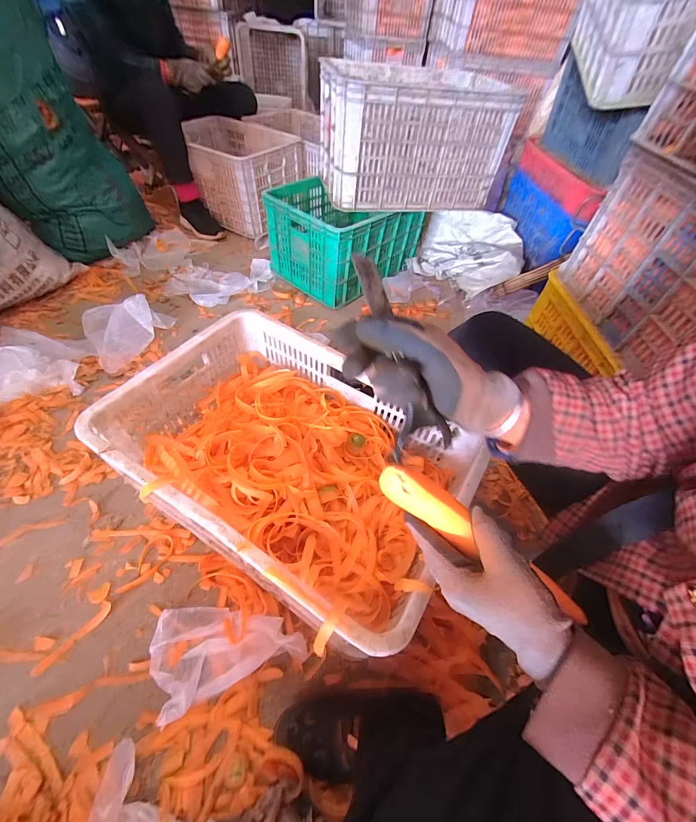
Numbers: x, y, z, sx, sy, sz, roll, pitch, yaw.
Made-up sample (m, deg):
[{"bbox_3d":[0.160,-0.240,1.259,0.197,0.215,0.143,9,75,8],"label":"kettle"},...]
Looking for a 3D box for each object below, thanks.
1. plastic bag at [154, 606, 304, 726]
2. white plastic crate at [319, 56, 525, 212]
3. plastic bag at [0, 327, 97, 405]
[{"bbox_3d":[-0.198,0.381,0.518,0.221,0.040,0.143,-8,52,5],"label":"plastic bag"},{"bbox_3d":[0.182,-0.844,1.033,0.498,0.266,0.348,-6,53,-10],"label":"white plastic crate"},{"bbox_3d":[-0.763,-0.106,0.807,0.248,0.092,0.178,-30,60,-25],"label":"plastic bag"}]

